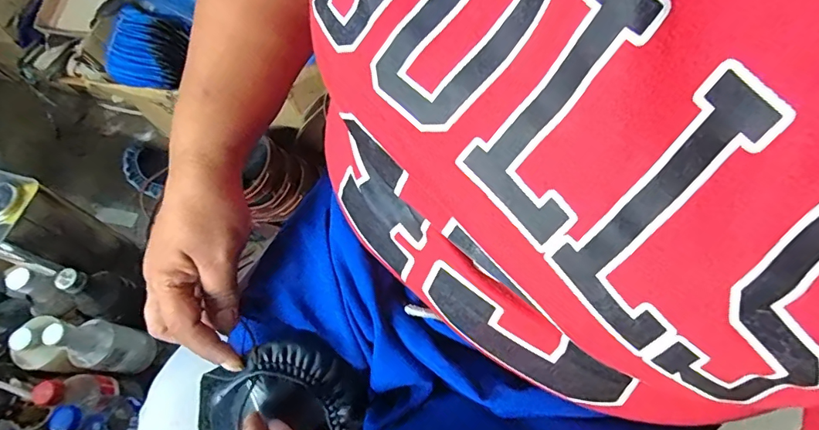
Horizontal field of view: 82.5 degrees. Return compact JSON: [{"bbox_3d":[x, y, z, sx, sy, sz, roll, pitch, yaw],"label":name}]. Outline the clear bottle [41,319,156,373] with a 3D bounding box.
[{"bbox_3d":[-0.453,0.193,0.692,0.058,0.166,0.068,7,66,7],"label":"clear bottle"}]

